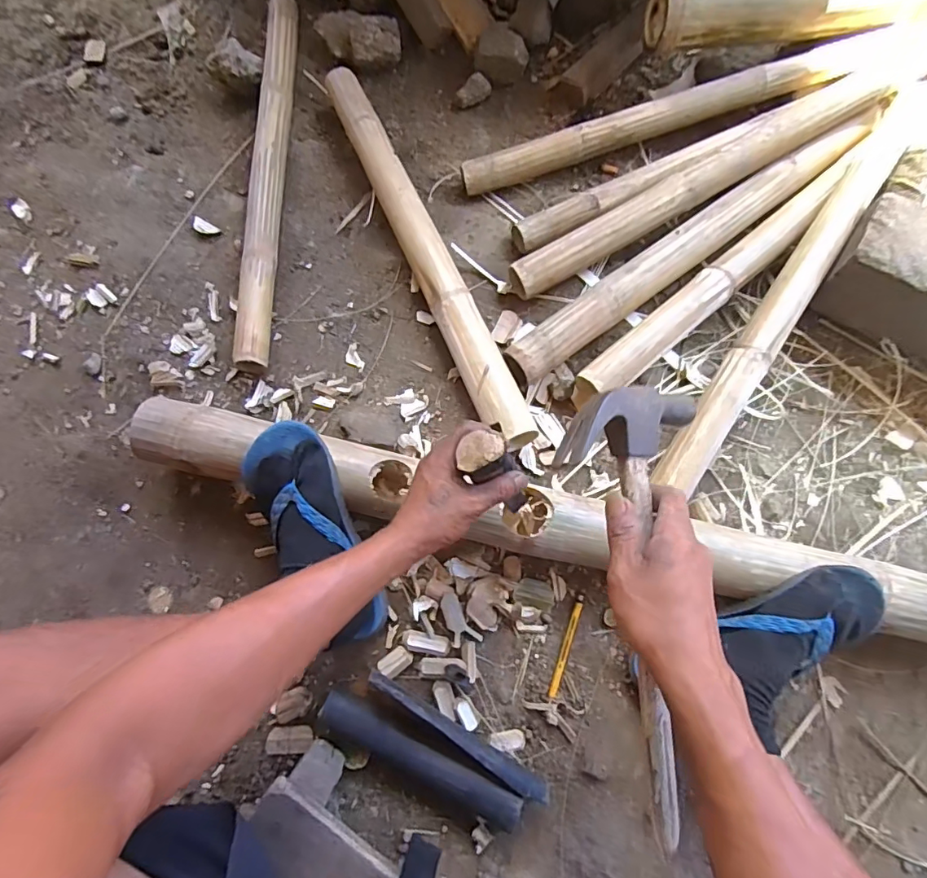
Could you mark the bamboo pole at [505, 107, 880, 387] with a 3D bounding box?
[{"bbox_3d":[0.315,-0.267,0.671,0.626,0.056,0.057,-36,82,-5],"label":"bamboo pole"}]

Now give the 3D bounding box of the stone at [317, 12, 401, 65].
[{"bbox_3d":[-0.175,-0.646,0.817,0.151,0.056,0.076,14,81,3],"label":"stone"}]

